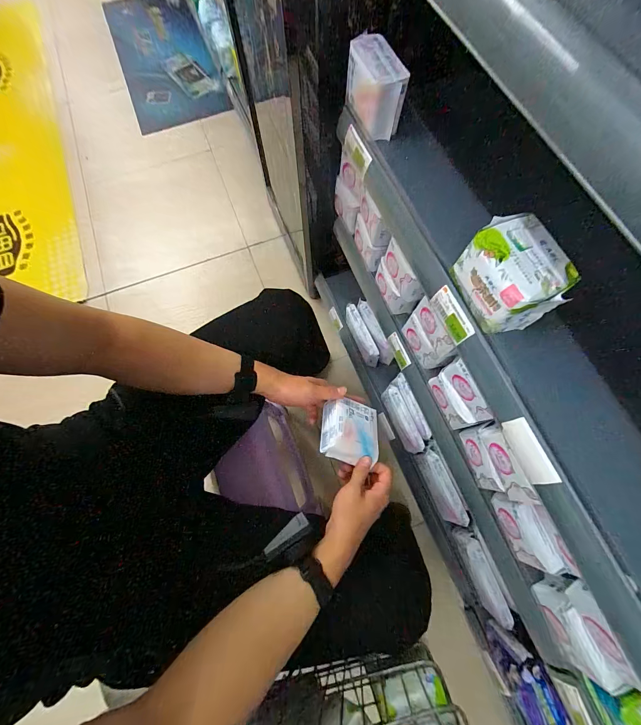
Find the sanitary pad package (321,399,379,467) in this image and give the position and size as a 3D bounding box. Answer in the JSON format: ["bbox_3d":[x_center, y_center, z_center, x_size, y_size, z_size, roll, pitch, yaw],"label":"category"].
[{"bbox_3d":[0.050,0.111,0.498,0.099,0.042,0.098,13,52,-25],"label":"sanitary pad package"}]

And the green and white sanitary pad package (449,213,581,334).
[{"bbox_3d":[0.231,-0.104,0.369,0.077,0.082,0.114,-21,73,-5],"label":"green and white sanitary pad package"}]

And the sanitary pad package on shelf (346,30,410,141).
[{"bbox_3d":[0.084,-0.418,0.467,0.050,0.089,0.103,-27,74,-7],"label":"sanitary pad package on shelf"}]

